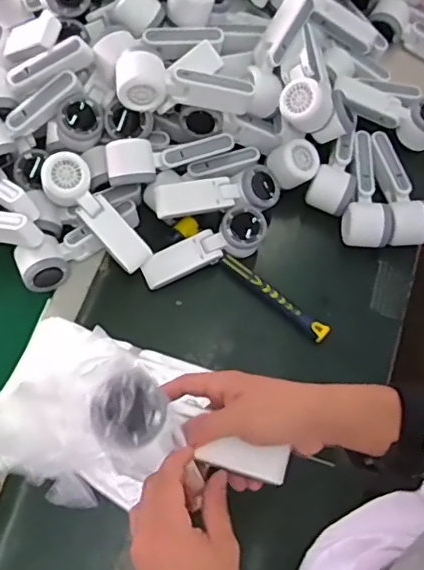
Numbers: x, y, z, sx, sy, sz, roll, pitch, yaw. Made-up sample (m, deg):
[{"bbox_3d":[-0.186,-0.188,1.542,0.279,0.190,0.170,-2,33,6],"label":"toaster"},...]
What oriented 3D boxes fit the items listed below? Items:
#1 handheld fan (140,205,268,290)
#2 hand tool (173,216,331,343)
[{"bbox_3d":[-0.006,-0.041,0.744,0.168,0.046,0.058,-28,74,-11],"label":"handheld fan"},{"bbox_3d":[0.051,-0.008,0.756,0.240,0.025,0.026,39,74,11],"label":"hand tool"}]

